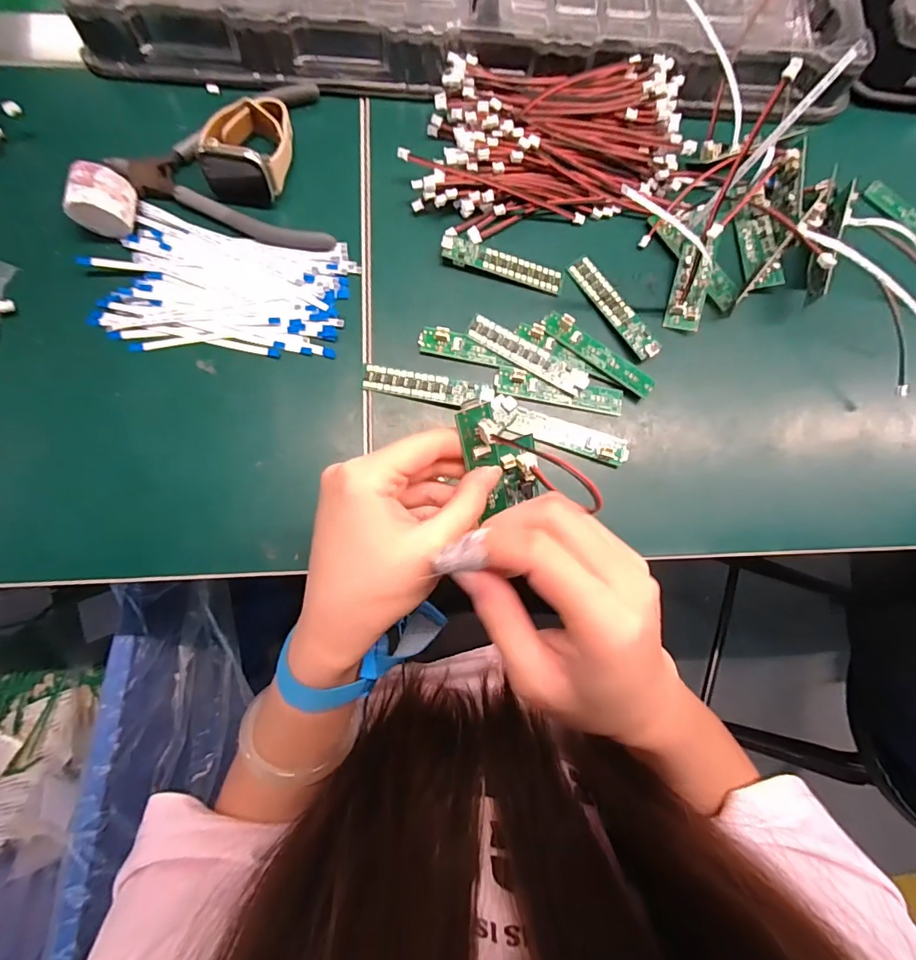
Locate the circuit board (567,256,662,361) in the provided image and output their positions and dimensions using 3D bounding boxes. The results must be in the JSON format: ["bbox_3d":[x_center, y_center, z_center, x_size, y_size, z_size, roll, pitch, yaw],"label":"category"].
[{"bbox_3d":[0.106,-0.116,0.313,0.017,0.005,0.083,-35,81,0],"label":"circuit board"}]

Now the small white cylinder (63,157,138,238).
[{"bbox_3d":[-0.217,-0.172,0.284,0.031,0.032,0.031,4,82,-3],"label":"small white cylinder"}]

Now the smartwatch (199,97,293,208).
[{"bbox_3d":[-0.135,-0.217,0.297,0.049,0.034,0.069,12,82,-2],"label":"smartwatch"}]

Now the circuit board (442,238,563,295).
[{"bbox_3d":[0.032,-0.145,0.313,0.080,0.009,0.018,17,82,-1],"label":"circuit board"}]

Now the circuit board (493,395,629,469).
[{"bbox_3d":[0.066,-0.030,0.297,0.091,0.009,0.019,19,82,-1],"label":"circuit board"}]

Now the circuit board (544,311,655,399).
[{"bbox_3d":[0.093,-0.083,0.307,0.082,0.007,0.019,36,82,2],"label":"circuit board"}]

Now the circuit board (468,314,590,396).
[{"bbox_3d":[0.046,-0.082,0.304,0.083,0.005,0.017,30,82,1],"label":"circuit board"}]

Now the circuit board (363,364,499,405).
[{"bbox_3d":[-0.020,-0.060,0.296,0.083,0.008,0.016,10,82,-2],"label":"circuit board"}]

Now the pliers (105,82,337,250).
[{"bbox_3d":[-0.154,-0.206,0.305,0.129,0.013,0.120,-8,83,-5],"label":"pliers"}]

